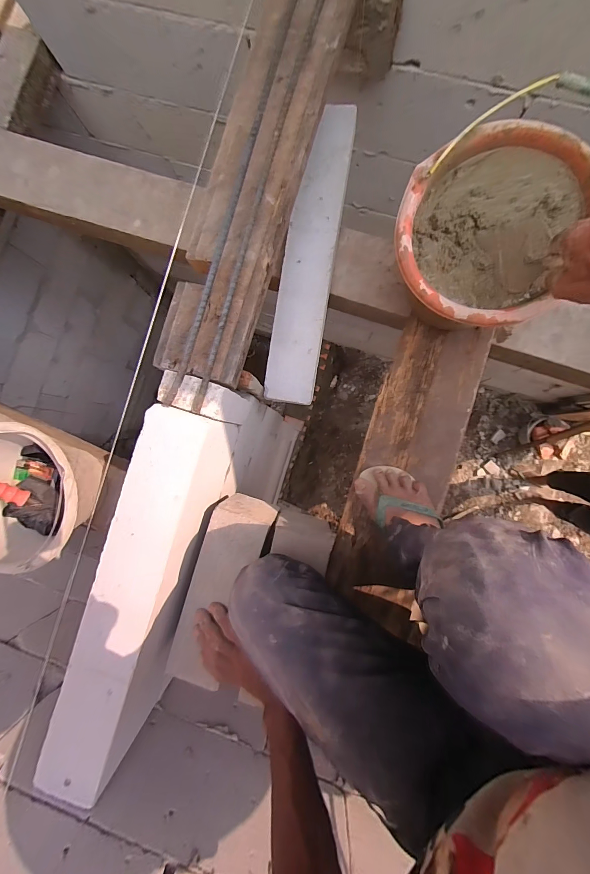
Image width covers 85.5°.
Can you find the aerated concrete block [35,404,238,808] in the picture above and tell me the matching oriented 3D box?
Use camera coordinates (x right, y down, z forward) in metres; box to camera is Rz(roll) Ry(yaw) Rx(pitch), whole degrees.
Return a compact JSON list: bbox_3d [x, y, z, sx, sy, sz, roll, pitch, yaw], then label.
[{"bbox_3d":[-0.242,0.239,0.536,0.107,0.179,0.573,18,89,3],"label":"aerated concrete block"}]

